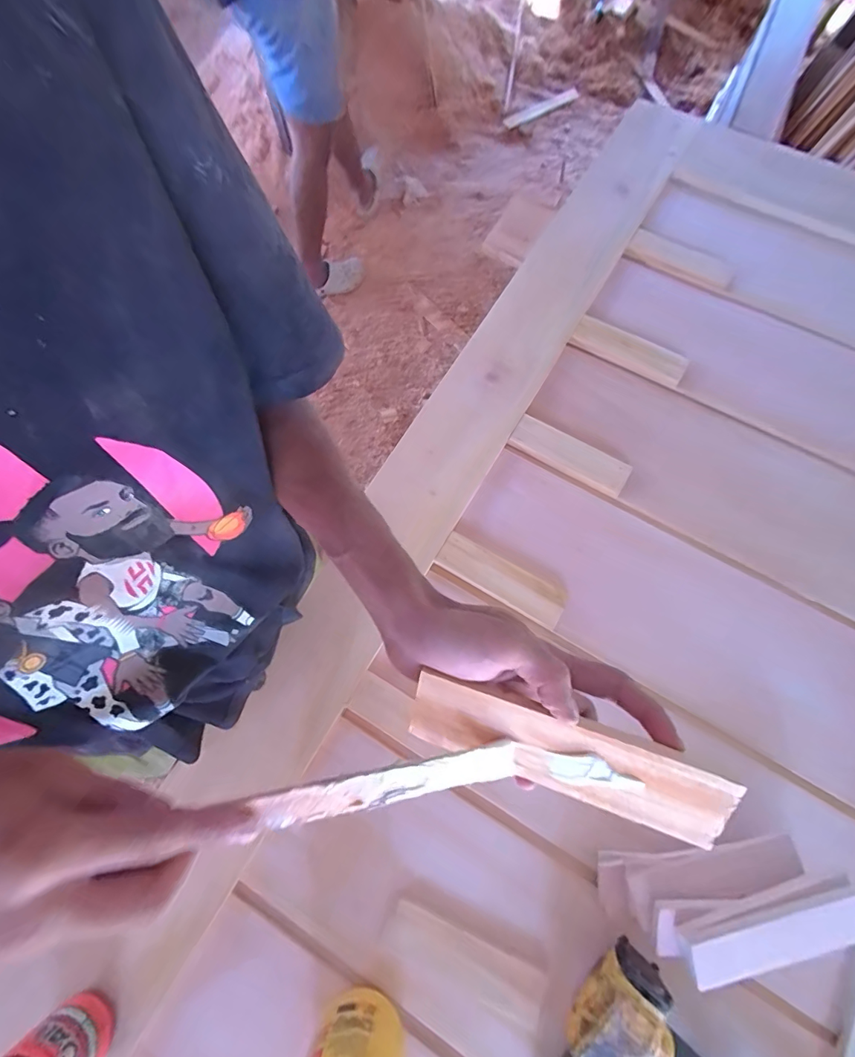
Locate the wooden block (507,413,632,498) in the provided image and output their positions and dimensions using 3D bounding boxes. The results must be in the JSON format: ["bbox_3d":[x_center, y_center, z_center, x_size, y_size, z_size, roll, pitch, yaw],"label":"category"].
[{"bbox_3d":[0.207,-0.109,0.653,0.174,0.013,0.052,31,75,9],"label":"wooden block"}]

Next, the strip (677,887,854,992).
[{"bbox_3d":[0.344,0.400,0.436,0.183,0.013,0.047,-12,73,-4],"label":"strip"}]

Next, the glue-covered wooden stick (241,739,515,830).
[{"bbox_3d":[-0.020,0.145,0.252,0.143,0.004,0.025,-7,107,-9],"label":"glue-covered wooden stick"}]

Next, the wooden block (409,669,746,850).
[{"bbox_3d":[0.076,0.131,0.257,0.177,0.004,0.052,16,112,13],"label":"wooden block"}]

